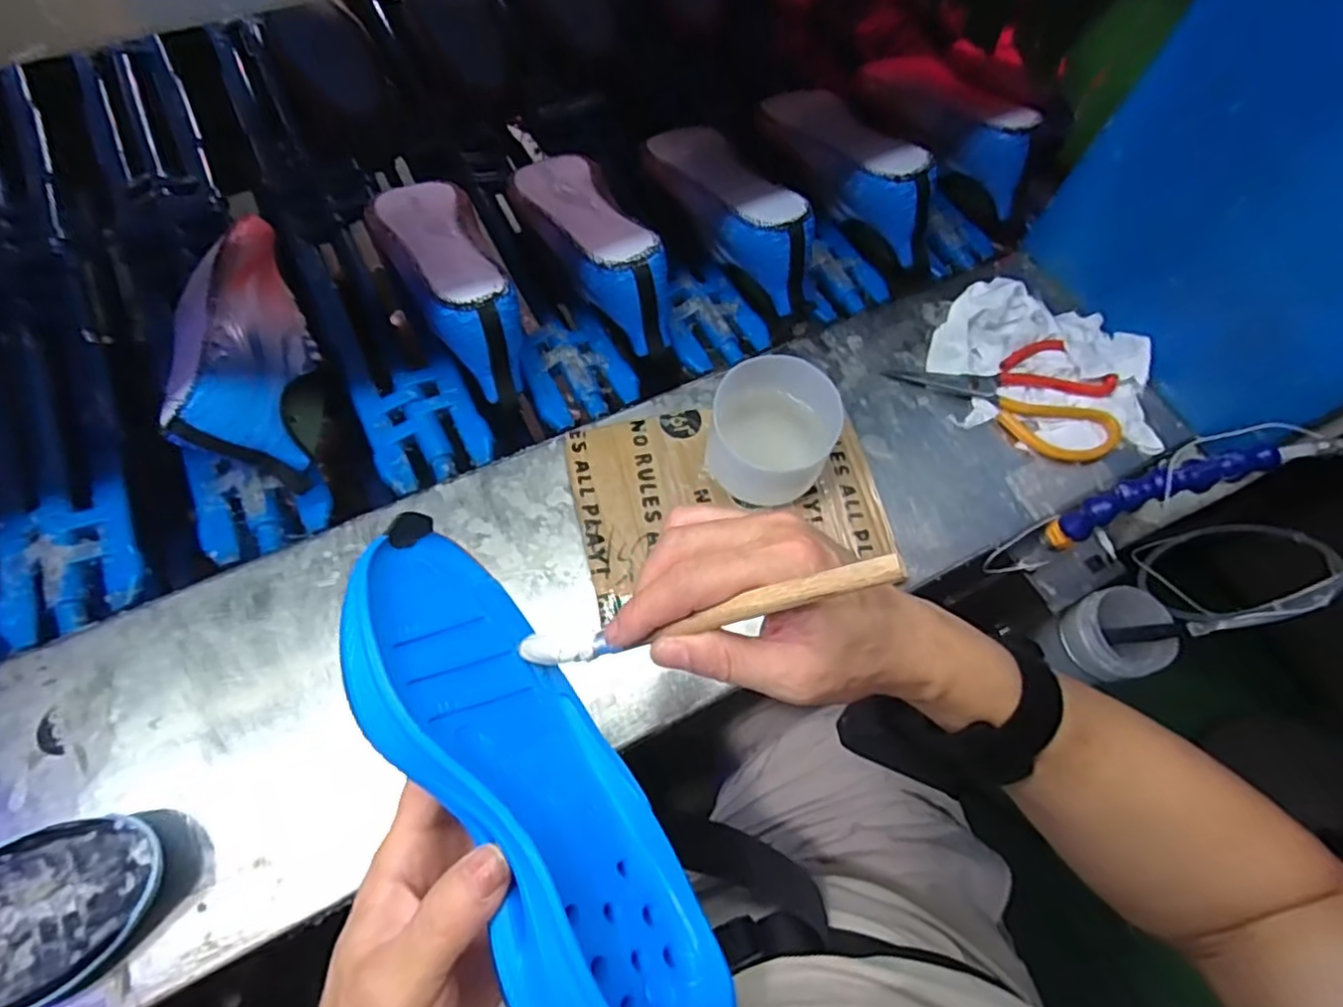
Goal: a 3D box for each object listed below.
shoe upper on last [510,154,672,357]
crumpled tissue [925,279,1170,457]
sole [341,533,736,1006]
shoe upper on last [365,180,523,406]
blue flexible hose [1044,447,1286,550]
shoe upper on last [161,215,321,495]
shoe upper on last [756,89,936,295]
[{"bbox_3d":[-0.078,-0.248,0.608,0.086,0.109,0.255,-21,71,-13],"label":"shoe upper on last"},{"bbox_3d":[0.334,-0.121,0.576,0.198,0.039,0.170,5,68,-4],"label":"crumpled tissue"},{"bbox_3d":[-0.061,0.116,0.276,0.040,0.093,0.232,-44,72,22],"label":"sole"},{"bbox_3d":[-0.195,-0.199,0.575,0.091,0.110,0.253,-20,71,-13],"label":"shoe upper on last"},{"bbox_3d":[0.353,-0.006,0.483,0.148,0.039,0.024,-30,58,31],"label":"blue flexible hose"},{"bbox_3d":[-0.349,-0.125,0.533,0.092,0.101,0.241,-19,71,-13],"label":"shoe upper on last"},{"bbox_3d":[0.171,-0.352,0.685,0.087,0.103,0.260,-16,64,-10],"label":"shoe upper on last"}]

